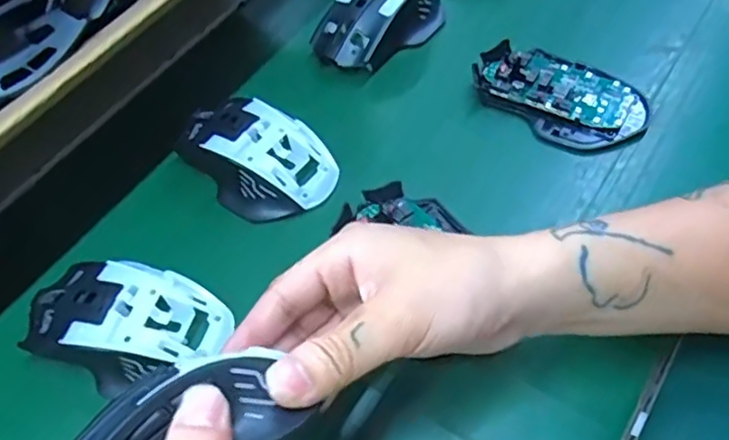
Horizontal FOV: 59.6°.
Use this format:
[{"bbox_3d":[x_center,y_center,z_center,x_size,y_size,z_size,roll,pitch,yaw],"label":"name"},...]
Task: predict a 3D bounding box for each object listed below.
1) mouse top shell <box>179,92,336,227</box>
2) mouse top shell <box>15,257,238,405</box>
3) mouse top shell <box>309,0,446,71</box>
[{"bbox_3d":[-0.073,-0.043,0.411,0.105,0.033,0.066,29,63,21],"label":"mouse top shell"},{"bbox_3d":[-0.133,0.054,0.348,0.106,0.030,0.067,15,59,14],"label":"mouse top shell"},{"bbox_3d":[0.011,-0.157,0.480,0.108,0.032,0.061,-32,60,-16],"label":"mouse top shell"}]

